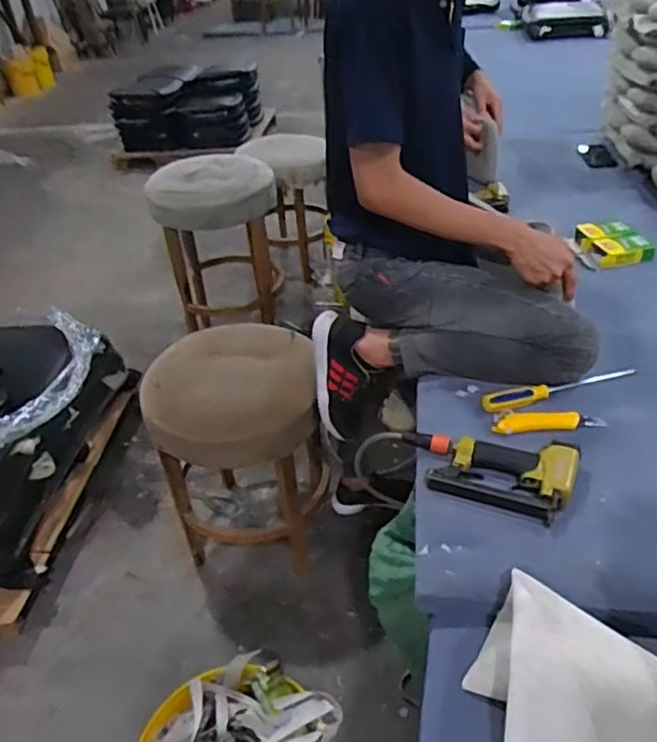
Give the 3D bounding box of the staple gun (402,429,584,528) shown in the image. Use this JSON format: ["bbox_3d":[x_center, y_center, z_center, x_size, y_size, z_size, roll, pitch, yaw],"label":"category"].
[{"bbox_3d":[0.234,0.137,0.923,0.247,0.045,0.127,14,43,23],"label":"staple gun"}]

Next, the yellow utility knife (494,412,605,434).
[{"bbox_3d":[0.354,0.079,0.996,0.171,0.020,0.028,-4,39,2],"label":"yellow utility knife"}]

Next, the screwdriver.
[{"bbox_3d":[0.403,0.025,1.062,0.291,0.026,0.039,-13,39,-10],"label":"screwdriver"}]

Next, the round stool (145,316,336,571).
[{"bbox_3d":[-0.213,0.237,1.640,0.412,0.649,0.353,-6,39,-1],"label":"round stool"}]

